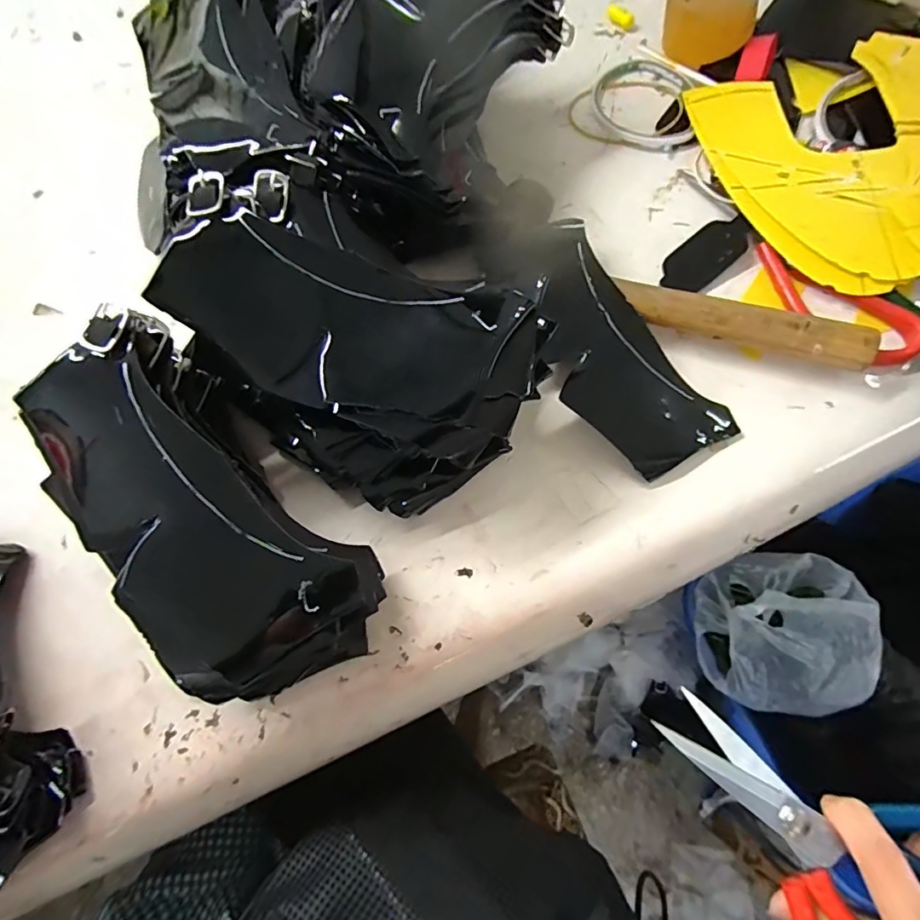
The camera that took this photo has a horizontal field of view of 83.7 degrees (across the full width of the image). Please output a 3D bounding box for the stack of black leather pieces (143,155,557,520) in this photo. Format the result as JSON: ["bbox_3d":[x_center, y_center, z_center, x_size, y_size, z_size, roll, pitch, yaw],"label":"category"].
[{"bbox_3d":[-0.057,-0.062,0.291,0.196,0.100,0.129,33,76,13],"label":"stack of black leather pieces"}]

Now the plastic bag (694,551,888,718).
[{"bbox_3d":[0.449,0.236,0.704,0.227,0.037,0.208,3,71,4],"label":"plastic bag"}]

